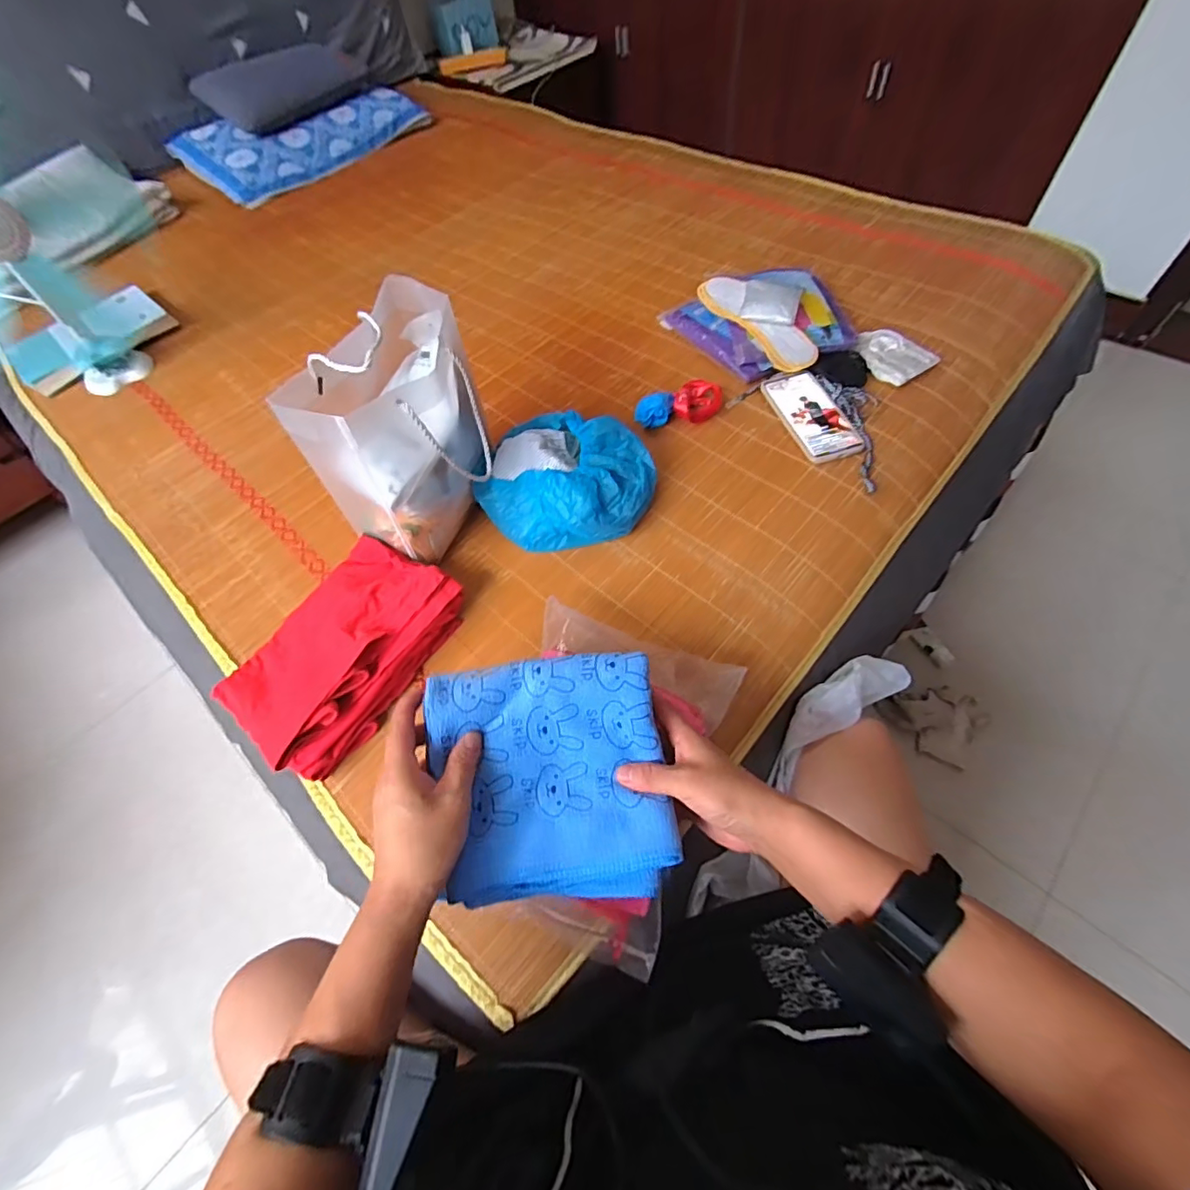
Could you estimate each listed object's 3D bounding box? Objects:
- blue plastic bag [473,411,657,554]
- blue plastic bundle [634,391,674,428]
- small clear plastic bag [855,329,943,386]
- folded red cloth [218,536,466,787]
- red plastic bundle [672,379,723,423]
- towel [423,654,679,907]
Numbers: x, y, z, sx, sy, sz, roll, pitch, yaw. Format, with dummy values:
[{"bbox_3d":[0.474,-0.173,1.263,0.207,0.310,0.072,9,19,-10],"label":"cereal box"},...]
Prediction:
[{"bbox_3d":[-0.036,-0.140,0.672,0.204,0.078,0.161,16,60,15],"label":"blue plastic bag"},{"bbox_3d":[0.084,-0.266,0.771,0.054,0.027,0.050,7,58,9],"label":"blue plastic bundle"},{"bbox_3d":[0.452,-0.370,0.826,0.093,0.013,0.113,-29,66,-12],"label":"small clear plastic bag"},{"bbox_3d":[-0.274,0.062,0.602,0.155,0.072,0.245,31,65,22],"label":"folded red cloth"},{"bbox_3d":[0.152,-0.287,0.791,0.070,0.025,0.069,0,58,5],"label":"red plastic bundle"},{"bbox_3d":[-0.033,0.138,0.410,0.169,0.022,0.176,-10,78,3],"label":"towel"}]

